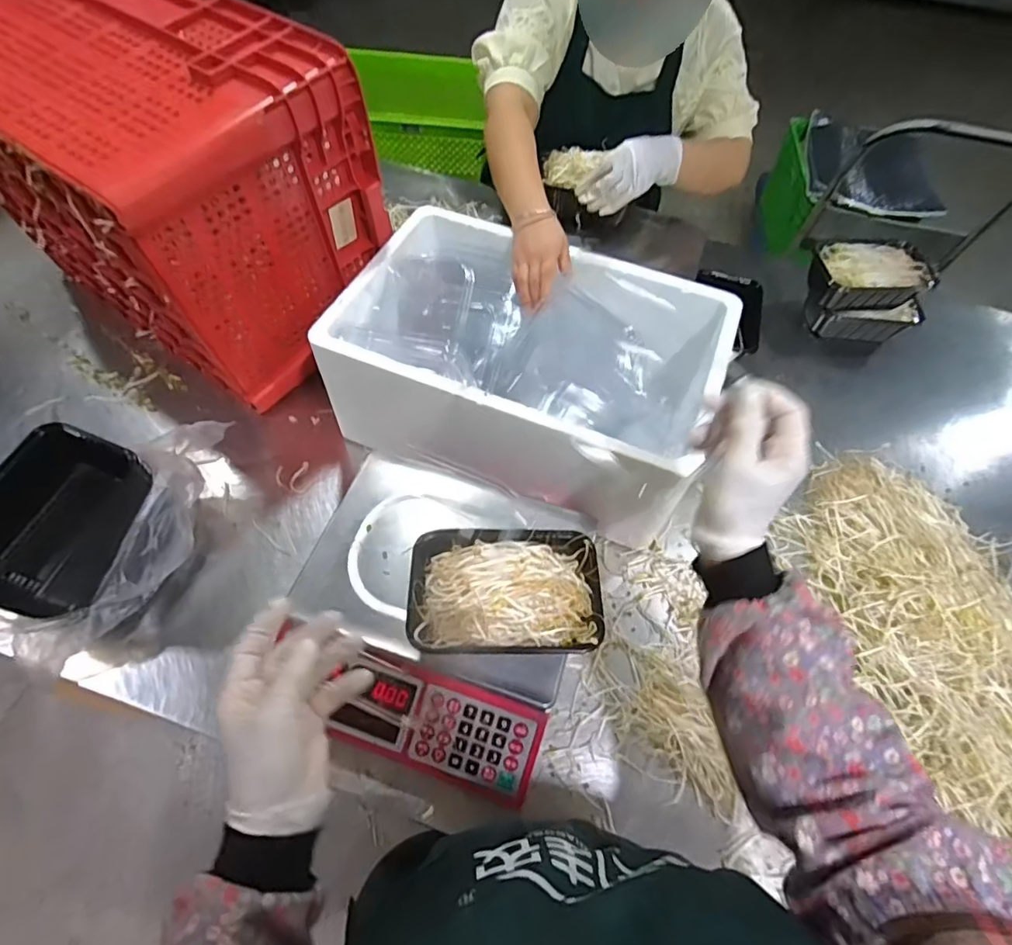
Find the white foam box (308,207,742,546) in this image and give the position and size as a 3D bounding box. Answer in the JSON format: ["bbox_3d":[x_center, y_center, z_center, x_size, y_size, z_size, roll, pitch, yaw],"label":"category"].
[{"bbox_3d":[0.027,-0.149,0.731,0.460,0.181,0.311,18,59,8],"label":"white foam box"}]

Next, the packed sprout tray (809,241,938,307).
[{"bbox_3d":[0.600,-0.331,0.878,0.178,0.068,0.115,-10,60,-9],"label":"packed sprout tray"}]

